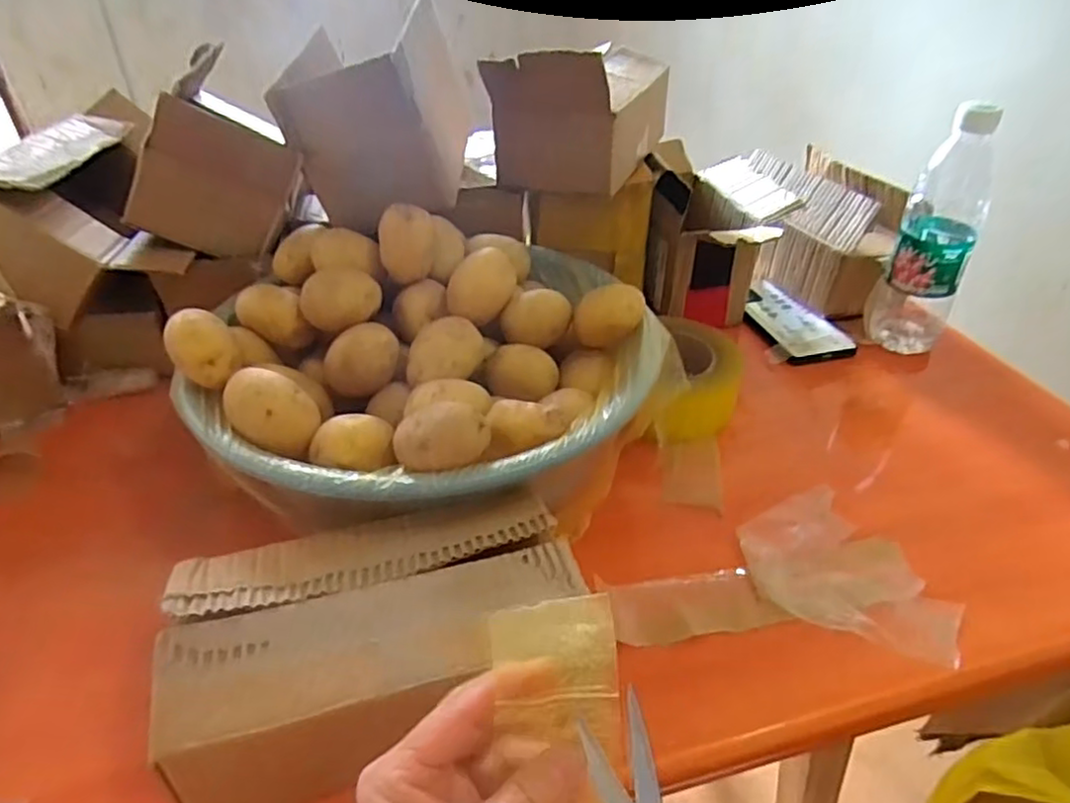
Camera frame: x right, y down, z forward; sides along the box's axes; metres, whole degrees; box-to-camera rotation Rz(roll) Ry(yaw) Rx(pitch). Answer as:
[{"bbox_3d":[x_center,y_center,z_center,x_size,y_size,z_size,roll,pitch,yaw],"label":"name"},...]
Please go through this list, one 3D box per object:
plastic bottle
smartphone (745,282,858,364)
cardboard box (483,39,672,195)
[{"bbox_3d":[0.370,-0.148,0.629,0.069,0.221,0.057,22,43,25],"label":"plastic bottle"},{"bbox_3d":[0.260,-0.087,0.718,0.077,0.014,0.147,-13,40,-16],"label":"smartphone"},{"bbox_3d":[0.048,-0.277,0.627,0.109,0.106,0.210,15,41,18],"label":"cardboard box"}]

